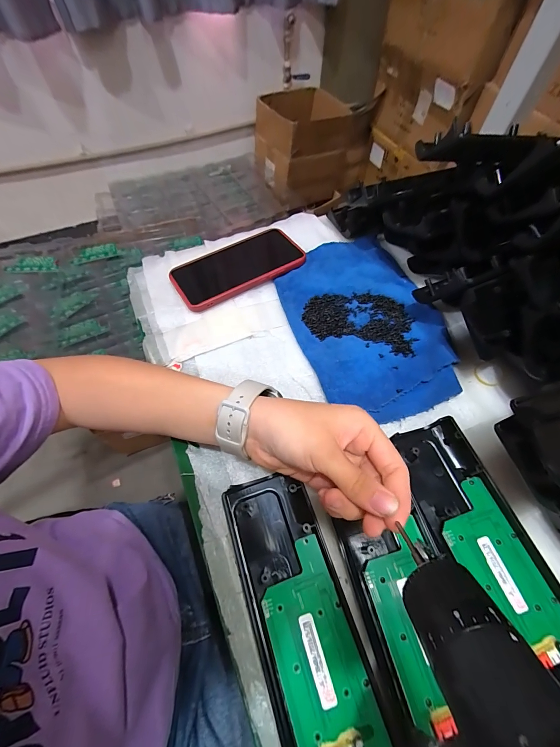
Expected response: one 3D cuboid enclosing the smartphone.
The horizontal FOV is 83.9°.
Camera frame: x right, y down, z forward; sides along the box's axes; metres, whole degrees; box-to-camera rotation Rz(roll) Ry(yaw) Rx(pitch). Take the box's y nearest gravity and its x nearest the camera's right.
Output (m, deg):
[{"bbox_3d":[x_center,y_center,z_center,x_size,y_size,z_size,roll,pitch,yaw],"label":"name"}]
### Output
[{"bbox_3d":[-0.054,-0.138,0.397,0.164,0.015,0.082,-30,64,-16],"label":"smartphone"}]

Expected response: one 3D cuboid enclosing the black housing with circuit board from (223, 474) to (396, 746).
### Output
[{"bbox_3d":[0.014,0.181,0.220,0.073,0.021,0.207,-14,61,-8],"label":"black housing with circuit board"}]

